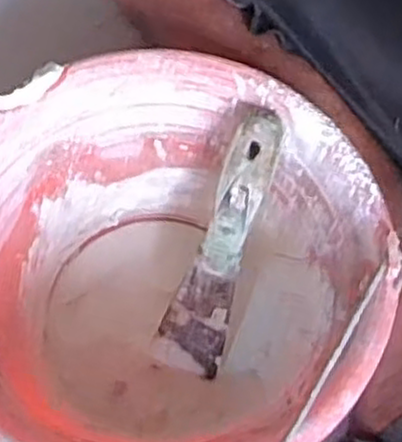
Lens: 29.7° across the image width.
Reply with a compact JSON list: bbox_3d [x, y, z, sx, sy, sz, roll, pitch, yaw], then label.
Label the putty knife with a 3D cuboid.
[{"bbox_3d":[0.012,0.022,0.473,0.042,0.193,0.013,22,33,8],"label":"putty knife"}]

